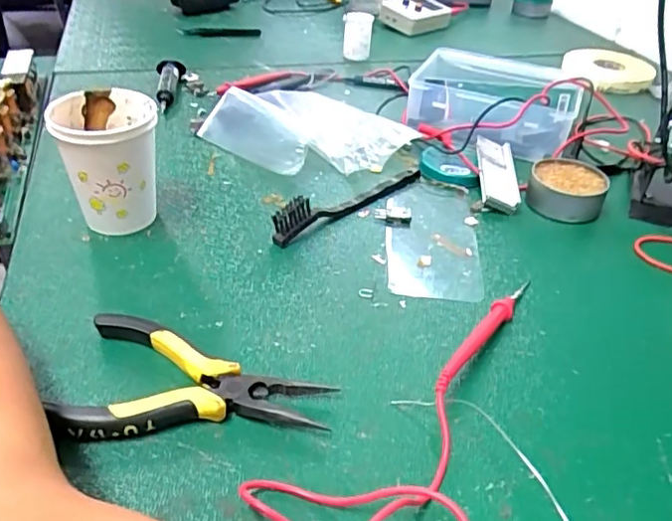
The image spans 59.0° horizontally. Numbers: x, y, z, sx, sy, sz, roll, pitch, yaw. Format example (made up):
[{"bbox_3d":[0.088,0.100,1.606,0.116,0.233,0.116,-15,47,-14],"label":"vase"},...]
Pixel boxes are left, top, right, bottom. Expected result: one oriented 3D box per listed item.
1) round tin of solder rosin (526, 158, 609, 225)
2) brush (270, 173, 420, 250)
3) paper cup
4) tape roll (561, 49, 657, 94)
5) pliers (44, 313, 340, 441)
[{"bbox_3d":[0.203,-0.063,0.522,0.062,0.030,0.064,2,38,-2],"label":"round tin of solder rosin"},{"bbox_3d":[0.016,-0.056,0.491,0.163,0.032,0.015,-26,47,-33],"label":"brush"},{"bbox_3d":[-0.167,-0.071,0.446,0.067,0.092,0.068,2,38,-2],"label":"paper cup"},{"bbox_3d":[0.359,-0.253,0.785,0.103,0.024,0.107,2,38,-2],"label":"tape roll"},{"bbox_3d":[-0.078,0.072,0.329,0.141,0.019,0.079,7,38,5],"label":"pliers"}]

